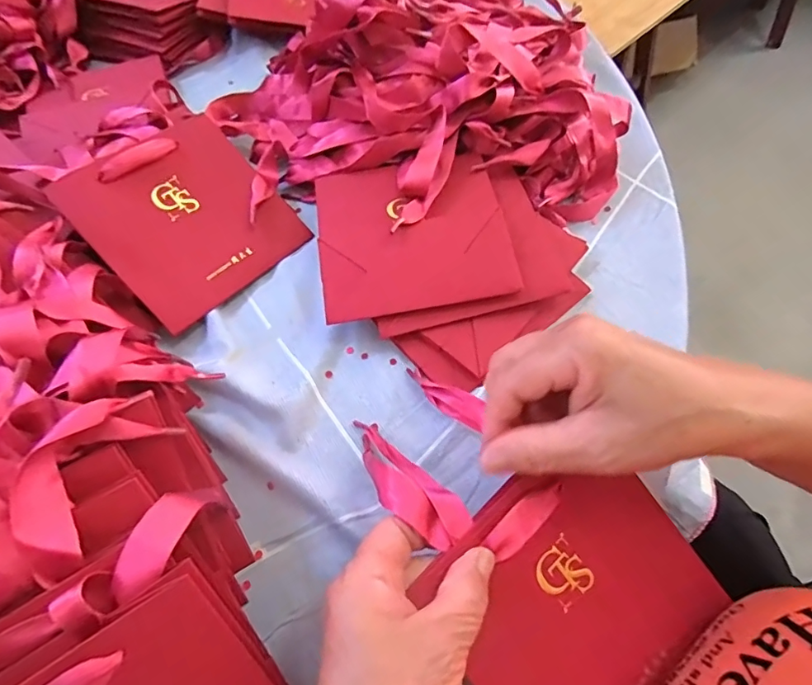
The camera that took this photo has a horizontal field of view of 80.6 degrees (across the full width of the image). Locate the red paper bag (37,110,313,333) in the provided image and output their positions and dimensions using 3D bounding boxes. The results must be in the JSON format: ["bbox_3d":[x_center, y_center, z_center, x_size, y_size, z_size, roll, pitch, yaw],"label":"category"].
[{"bbox_3d":[-0.169,-0.100,0.378,0.138,0.008,0.139,48,65,-3],"label":"red paper bag"}]

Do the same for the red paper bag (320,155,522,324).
[{"bbox_3d":[0.003,-0.087,0.364,0.135,0.011,0.141,-8,62,0],"label":"red paper bag"}]

